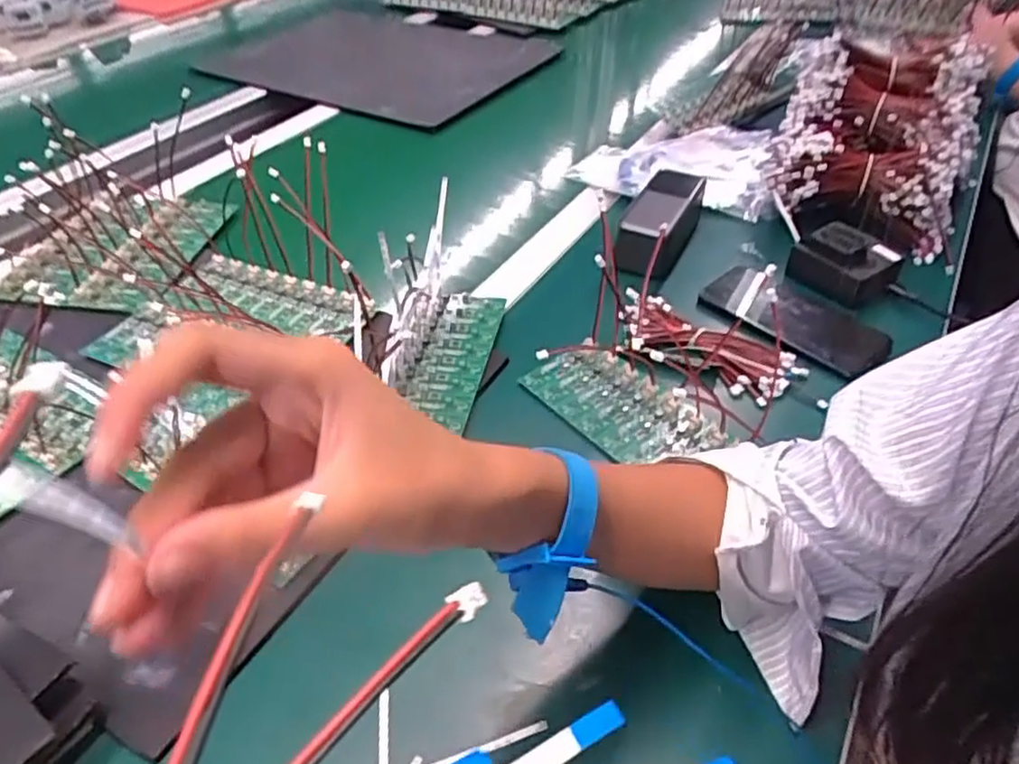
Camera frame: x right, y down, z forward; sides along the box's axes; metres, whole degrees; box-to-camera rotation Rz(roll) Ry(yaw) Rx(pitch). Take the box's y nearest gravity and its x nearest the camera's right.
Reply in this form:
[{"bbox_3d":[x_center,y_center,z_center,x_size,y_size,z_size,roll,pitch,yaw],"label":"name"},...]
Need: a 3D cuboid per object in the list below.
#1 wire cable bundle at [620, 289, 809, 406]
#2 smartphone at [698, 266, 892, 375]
[{"bbox_3d":[0.159,-0.033,0.581,0.152,0.016,0.056,26,49,27],"label":"wire cable bundle"},{"bbox_3d":[0.251,-0.056,0.625,0.153,0.014,0.081,33,52,32],"label":"smartphone"}]

